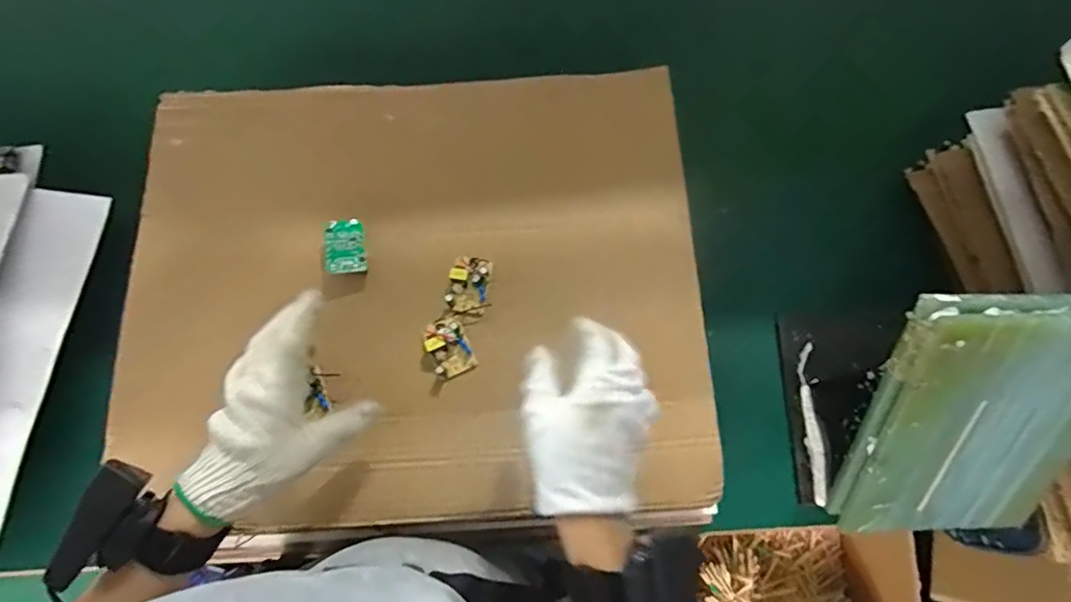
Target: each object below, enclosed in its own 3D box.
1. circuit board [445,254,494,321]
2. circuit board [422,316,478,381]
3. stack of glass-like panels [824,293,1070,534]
[{"bbox_3d":[-0.059,-0.012,0.497,0.036,0.017,0.057,4,74,0],"label":"circuit board"},{"bbox_3d":[-0.075,0.040,0.482,0.035,0.013,0.050,-24,76,-8],"label":"circuit board"},{"bbox_3d":[0.378,0.106,0.475,0.186,0.248,0.024,0,33,-1],"label":"stack of glass-like panels"}]

